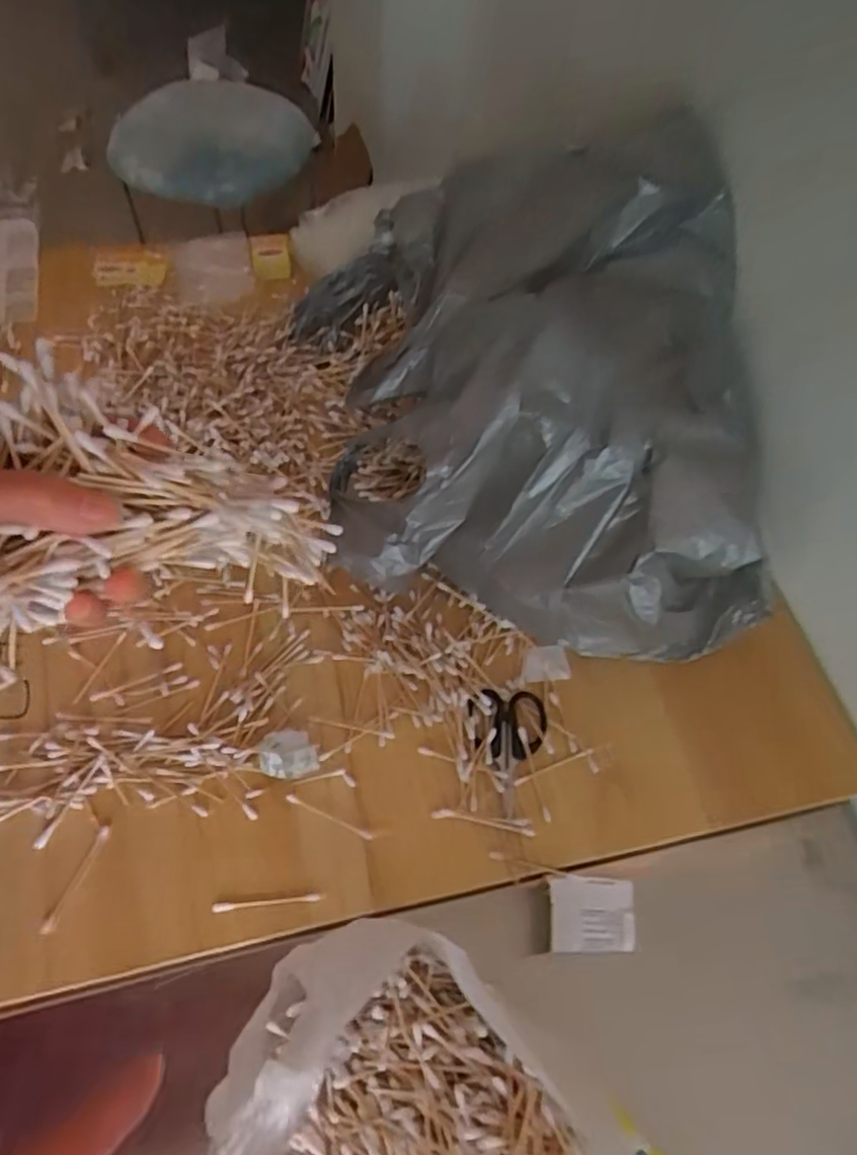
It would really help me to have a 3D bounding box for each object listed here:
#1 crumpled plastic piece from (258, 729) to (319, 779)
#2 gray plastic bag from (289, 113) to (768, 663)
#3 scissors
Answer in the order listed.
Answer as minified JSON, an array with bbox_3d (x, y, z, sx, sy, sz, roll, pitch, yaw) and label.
[{"bbox_3d":[-0.106,0.133,0.531,0.043,0.010,0.036,0,61,-4],"label":"crumpled plastic piece"},{"bbox_3d":[0.081,-0.160,0.598,0.363,0.214,0.418,-1,61,-5],"label":"gray plastic bag"},{"bbox_3d":[0.063,0.134,0.545,0.061,0.009,0.096,2,61,-3],"label":"scissors"}]

